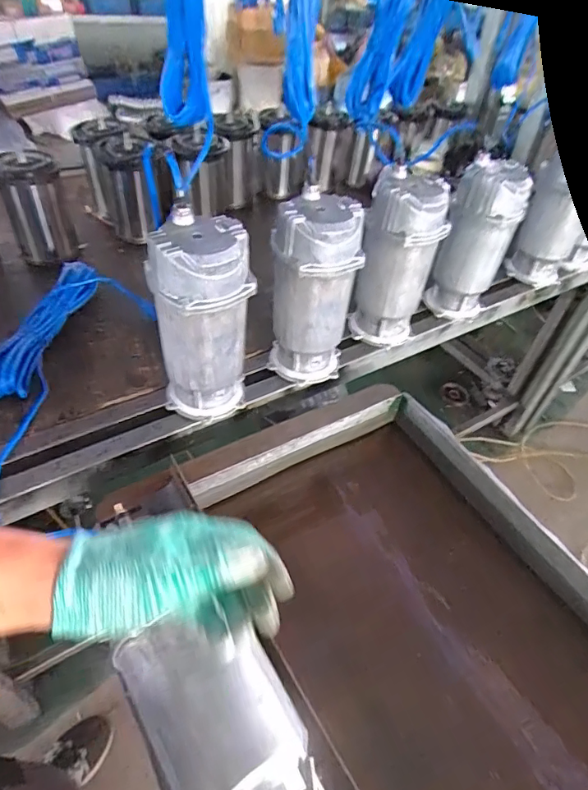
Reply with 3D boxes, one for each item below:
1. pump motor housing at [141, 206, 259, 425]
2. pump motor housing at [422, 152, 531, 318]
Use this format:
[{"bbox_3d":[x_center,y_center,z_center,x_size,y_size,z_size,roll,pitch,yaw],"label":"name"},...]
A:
[{"bbox_3d":[-0.134,-0.099,0.712,0.121,0.293,0.115,4,45,-4],"label":"pump motor housing"},{"bbox_3d":[0.361,-0.304,0.984,0.126,0.296,0.109,20,46,12],"label":"pump motor housing"}]

